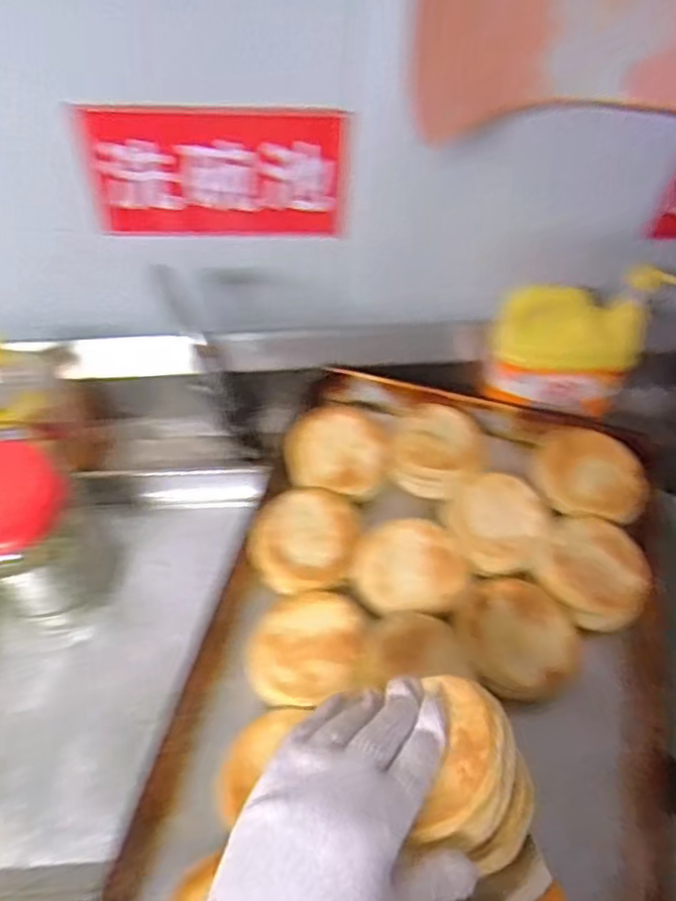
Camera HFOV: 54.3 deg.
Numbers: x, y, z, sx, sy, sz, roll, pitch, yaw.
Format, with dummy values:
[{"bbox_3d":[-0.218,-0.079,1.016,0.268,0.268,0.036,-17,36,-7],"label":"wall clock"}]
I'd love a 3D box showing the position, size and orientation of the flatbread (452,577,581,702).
[{"bbox_3d":[0.161,0.167,0.591,0.091,0.013,0.109,-37,74,-8],"label":"flatbread"}]

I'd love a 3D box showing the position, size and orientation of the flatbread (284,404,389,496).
[{"bbox_3d":[-0.001,-0.004,0.703,0.106,0.029,0.089,15,56,6],"label":"flatbread"}]

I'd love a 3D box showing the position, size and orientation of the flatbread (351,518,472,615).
[{"bbox_3d":[0.071,0.106,0.624,0.107,0.018,0.082,8,55,2],"label":"flatbread"}]

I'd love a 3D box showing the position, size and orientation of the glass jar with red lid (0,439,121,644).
[{"bbox_3d":[-0.282,0.083,0.617,0.103,0.190,0.108,2,55,-3],"label":"glass jar with red lid"}]

